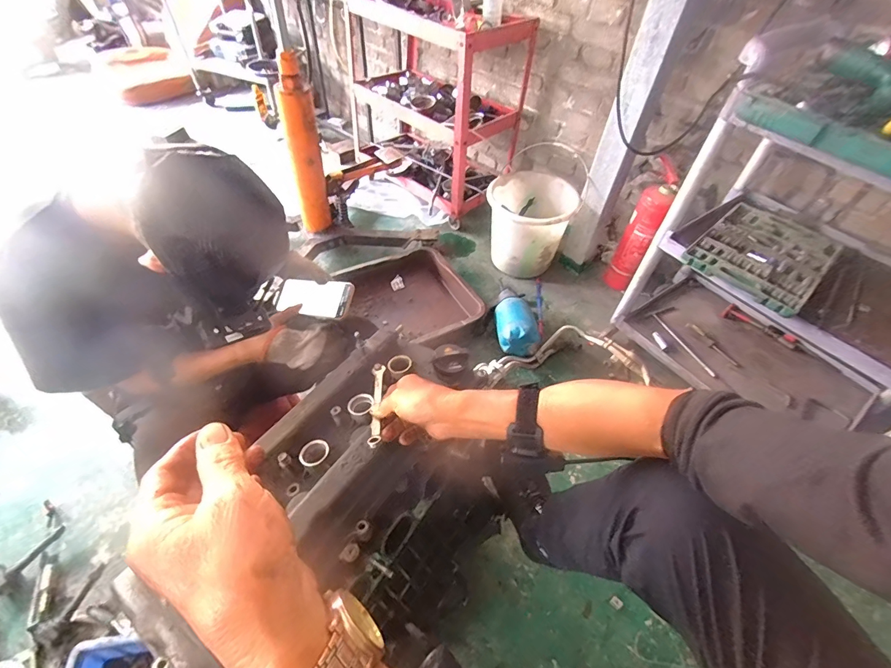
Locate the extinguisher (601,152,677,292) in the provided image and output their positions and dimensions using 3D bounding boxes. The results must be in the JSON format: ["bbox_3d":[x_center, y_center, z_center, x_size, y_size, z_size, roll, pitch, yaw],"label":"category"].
[{"bbox_3d":[0.725,-0.369,1.498,0.105,0.473,0.117,26,52,16],"label":"extinguisher"}]

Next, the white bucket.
[{"bbox_3d":[0.322,-0.419,1.611,0.334,0.347,0.274,13,50,6],"label":"white bucket"}]

